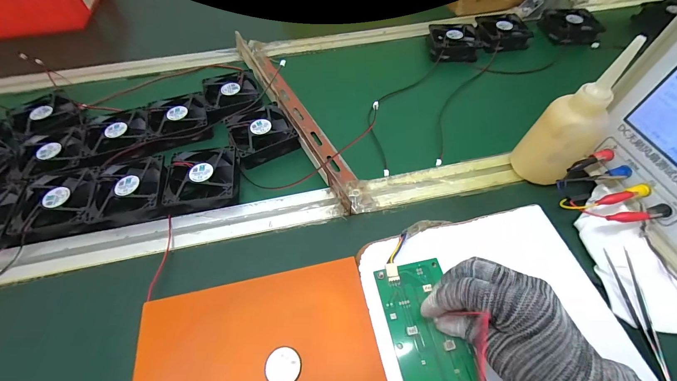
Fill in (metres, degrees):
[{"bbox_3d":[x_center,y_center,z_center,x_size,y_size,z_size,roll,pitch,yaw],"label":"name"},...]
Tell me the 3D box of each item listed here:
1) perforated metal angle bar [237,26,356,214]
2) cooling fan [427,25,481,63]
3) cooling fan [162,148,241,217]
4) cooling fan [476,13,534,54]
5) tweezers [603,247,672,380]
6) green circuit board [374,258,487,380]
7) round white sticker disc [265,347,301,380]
[{"bbox_3d":[-0.070,-0.125,0.440,0.046,0.035,0.384,-24,54,-16],"label":"perforated metal angle bar"},{"bbox_3d":[0.202,-0.259,0.525,0.082,0.025,0.082,2,51,4],"label":"cooling fan"},{"bbox_3d":[-0.166,-0.014,0.372,0.082,0.025,0.084,-6,51,-3],"label":"cooling fan"},{"bbox_3d":[0.297,-0.285,0.542,0.088,0.023,0.090,3,51,5],"label":"cooling fan"},{"bbox_3d":[0.276,0.110,0.272,0.018,0.011,0.120,2,51,4],"label":"tweezers"},{"bbox_3d":[0.079,0.128,0.259,0.064,0.007,0.134,-12,58,-7],"label":"green circuit board"},{"bbox_3d":[-0.045,0.145,0.247,0.028,0.004,0.028,-1,51,1],"label":"round white sticker disc"}]

